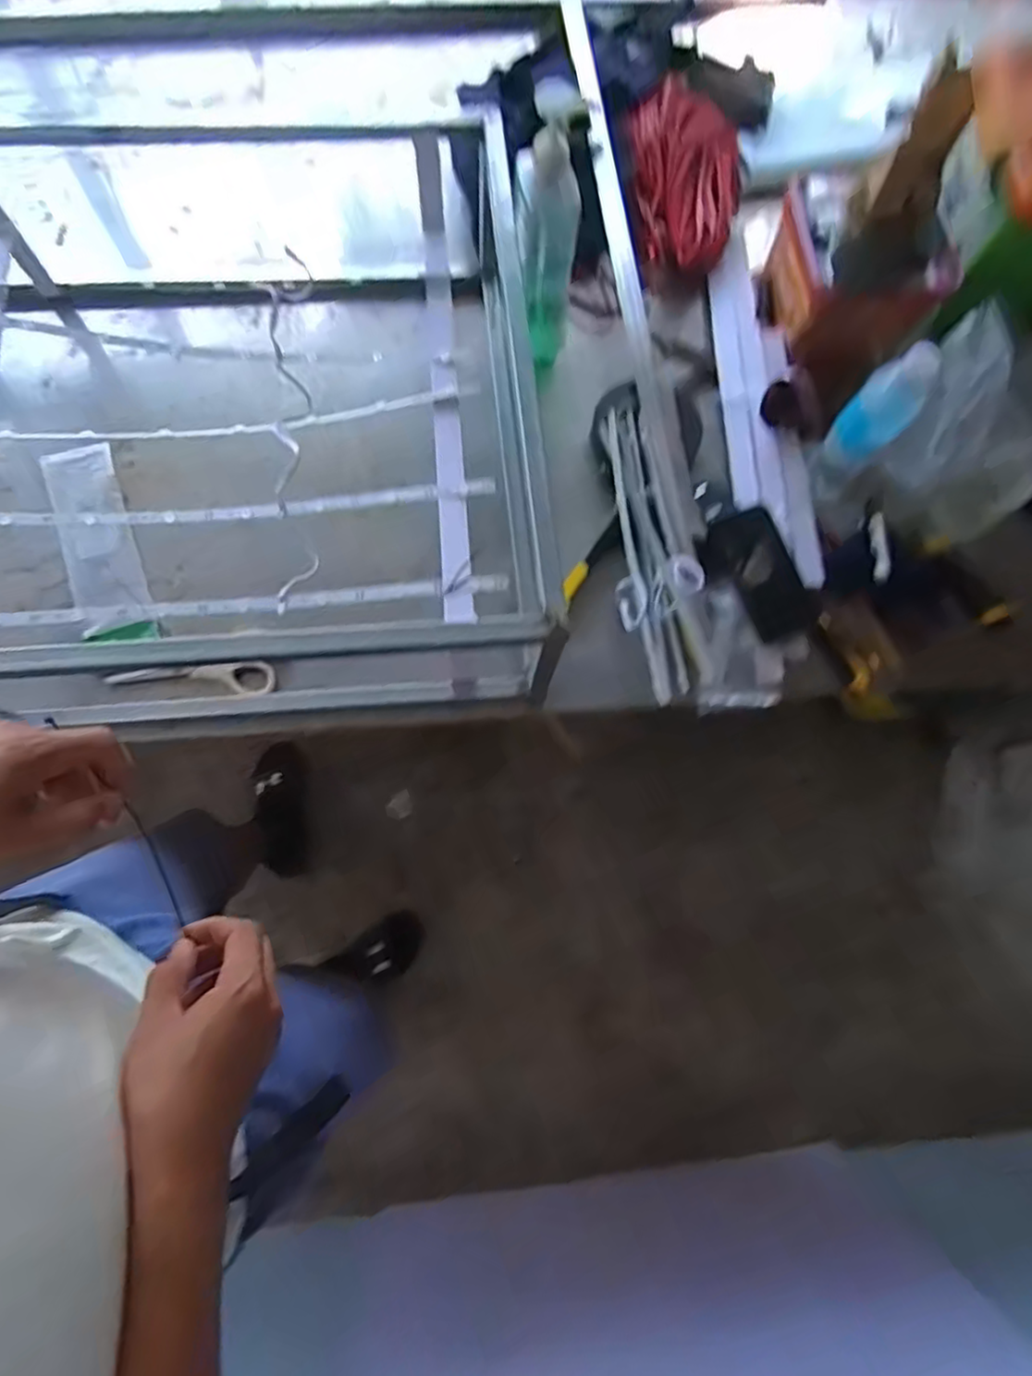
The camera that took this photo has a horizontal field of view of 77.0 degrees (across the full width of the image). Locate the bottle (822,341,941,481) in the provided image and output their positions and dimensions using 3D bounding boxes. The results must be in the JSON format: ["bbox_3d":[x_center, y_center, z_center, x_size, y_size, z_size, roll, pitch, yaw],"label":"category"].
[{"bbox_3d":[0.393,-0.296,0.714,0.062,0.179,0.065,37,54,7],"label":"bottle"}]

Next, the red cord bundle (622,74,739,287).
[{"bbox_3d":[0.232,-0.714,0.917,0.157,0.096,0.270,-10,76,-4],"label":"red cord bundle"}]

